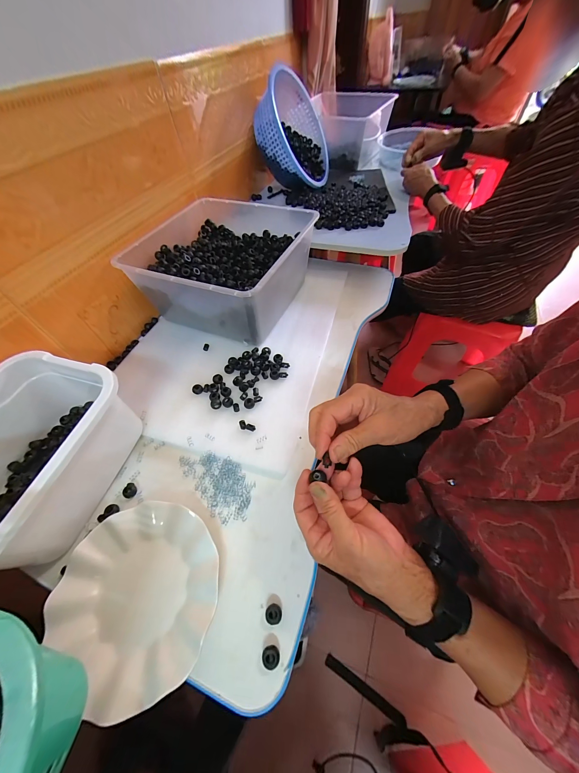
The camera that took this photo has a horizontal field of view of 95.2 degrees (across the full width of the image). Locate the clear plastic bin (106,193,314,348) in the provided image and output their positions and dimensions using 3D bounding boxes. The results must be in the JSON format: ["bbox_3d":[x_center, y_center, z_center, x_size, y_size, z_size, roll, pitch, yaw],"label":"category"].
[{"bbox_3d":[-0.127,-0.259,0.561,0.301,0.138,0.312,20,60,15],"label":"clear plastic bin"}]

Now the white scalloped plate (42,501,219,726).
[{"bbox_3d":[-0.169,0.230,0.305,0.181,0.023,0.166,-2,54,3],"label":"white scalloped plate"}]

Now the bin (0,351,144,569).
[{"bbox_3d":[-0.338,0.091,0.348,0.189,0.115,0.244,8,58,8],"label":"bin"}]

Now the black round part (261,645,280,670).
[{"bbox_3d":[-0.019,0.277,0.271,0.017,0.011,0.017,-2,54,3],"label":"black round part"}]

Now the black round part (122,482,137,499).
[{"bbox_3d":[-0.229,0.149,0.377,0.016,0.011,0.018,-27,57,-15],"label":"black round part"}]

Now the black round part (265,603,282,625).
[{"bbox_3d":[-0.017,0.249,0.290,0.018,0.012,0.017,-2,54,3],"label":"black round part"}]

